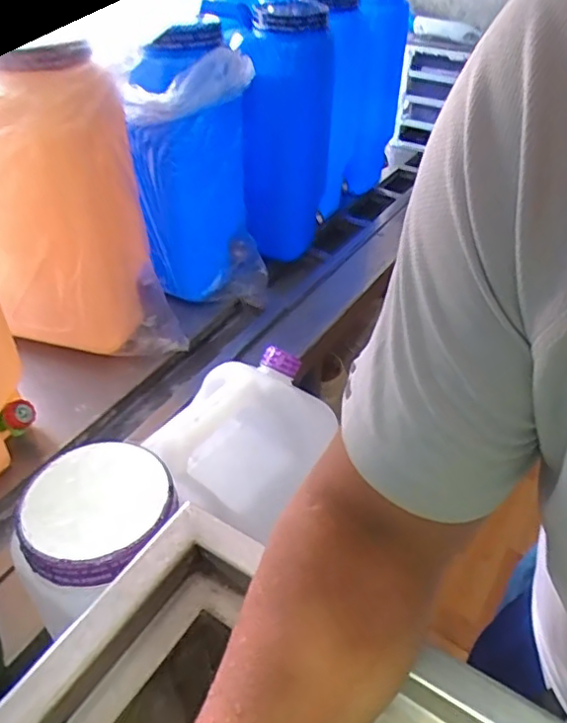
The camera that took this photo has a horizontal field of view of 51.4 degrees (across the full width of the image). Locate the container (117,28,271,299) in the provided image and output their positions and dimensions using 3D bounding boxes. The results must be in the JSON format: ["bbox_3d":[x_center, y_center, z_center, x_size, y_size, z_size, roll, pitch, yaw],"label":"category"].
[{"bbox_3d":[-0.131,-0.292,0.920,0.184,0.400,0.176,-5,41,-7],"label":"container"}]

